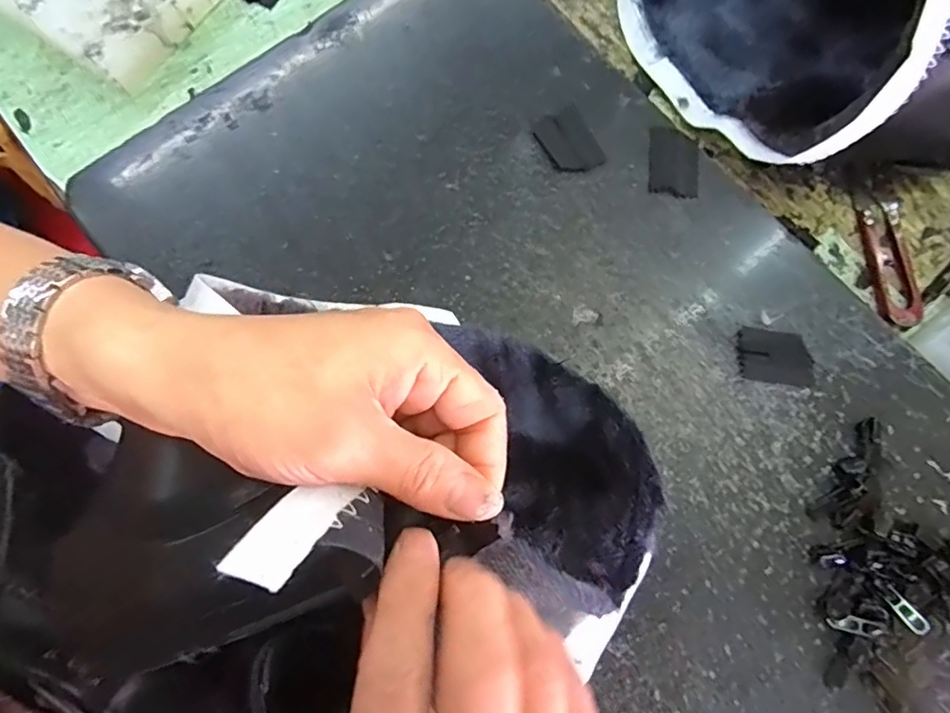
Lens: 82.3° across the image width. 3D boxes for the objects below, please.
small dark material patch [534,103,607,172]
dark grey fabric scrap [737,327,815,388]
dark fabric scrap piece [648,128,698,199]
[{"bbox_3d":[0.056,-0.126,0.320,0.030,0.005,0.040,-29,77,-7],"label":"small dark material patch"},{"bbox_3d":[0.160,0.000,0.288,0.039,0.004,0.028,8,76,2],"label":"dark grey fabric scrap"},{"bbox_3d":[0.116,-0.113,0.317,0.027,0.004,0.043,5,78,3],"label":"dark fabric scrap piece"}]

